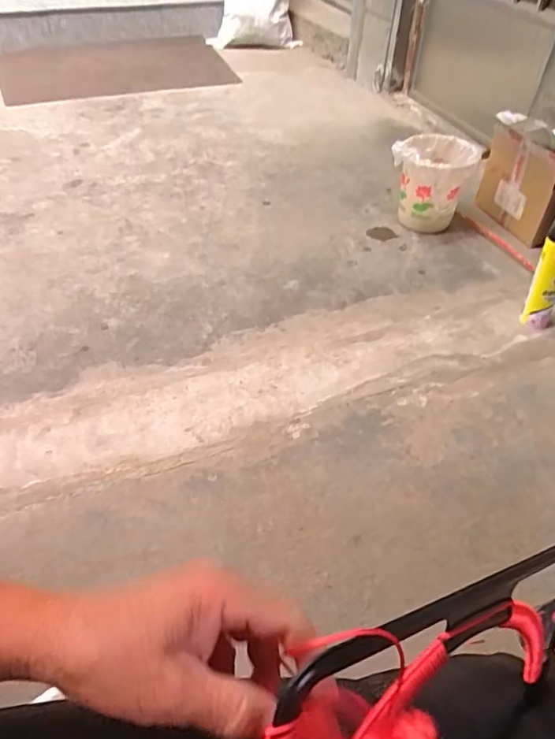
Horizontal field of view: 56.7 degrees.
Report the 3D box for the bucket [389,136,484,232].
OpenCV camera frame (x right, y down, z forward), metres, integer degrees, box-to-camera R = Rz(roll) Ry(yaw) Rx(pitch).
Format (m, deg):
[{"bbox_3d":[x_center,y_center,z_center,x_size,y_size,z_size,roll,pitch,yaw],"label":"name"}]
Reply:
[{"bbox_3d":[0.463,-0.553,1.582,0.234,0.261,0.217,1,46,-1],"label":"bucket"}]

